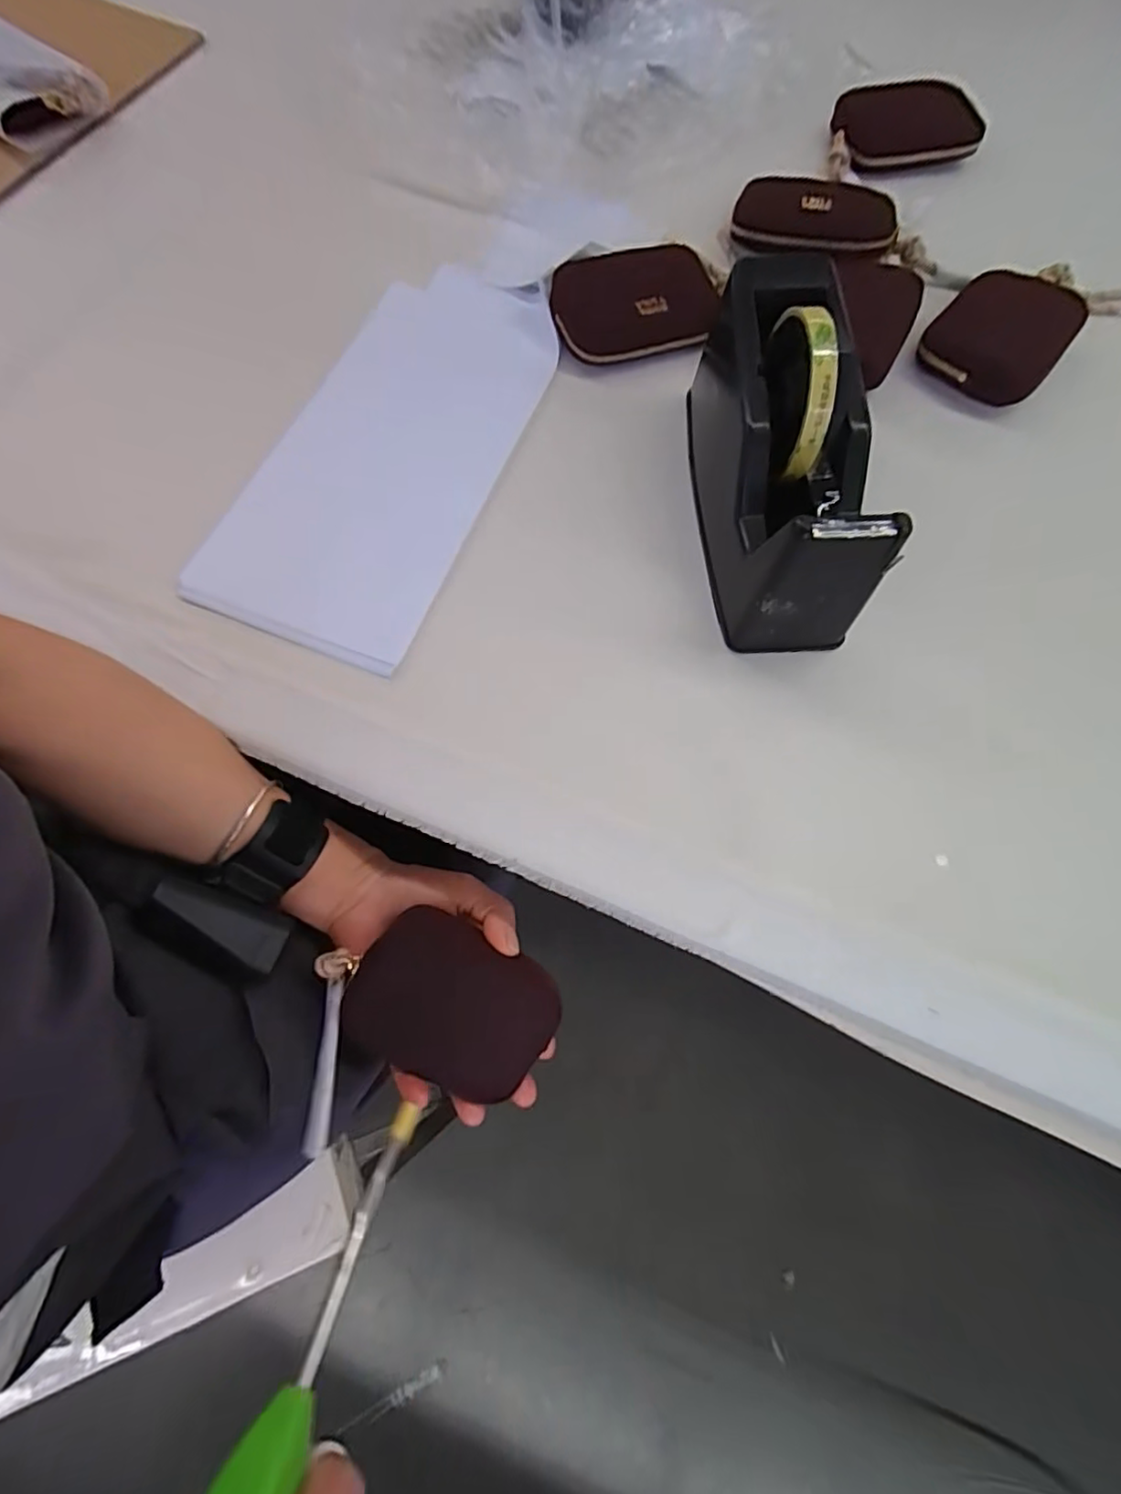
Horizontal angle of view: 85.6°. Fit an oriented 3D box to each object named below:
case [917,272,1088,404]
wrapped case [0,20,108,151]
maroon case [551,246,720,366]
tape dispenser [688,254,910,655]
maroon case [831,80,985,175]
[{"bbox_3d":[0.305,-0.286,0.419,0.080,0.018,0.114,40,74,11],"label":"case"},{"bbox_3d":[-0.436,-0.522,0.470,0.135,0.033,0.086,27,72,7],"label":"wrapped case"},{"bbox_3d":[0.052,-0.319,0.438,0.111,0.034,0.085,-5,71,-4],"label":"maroon case"},{"bbox_3d":[0.122,-0.166,0.344,0.075,0.103,0.204,-1,69,-2],"label":"tape dispenser"},{"bbox_3d":[0.290,-0.528,0.511,0.112,0.026,0.099,-13,71,-6],"label":"maroon case"}]

